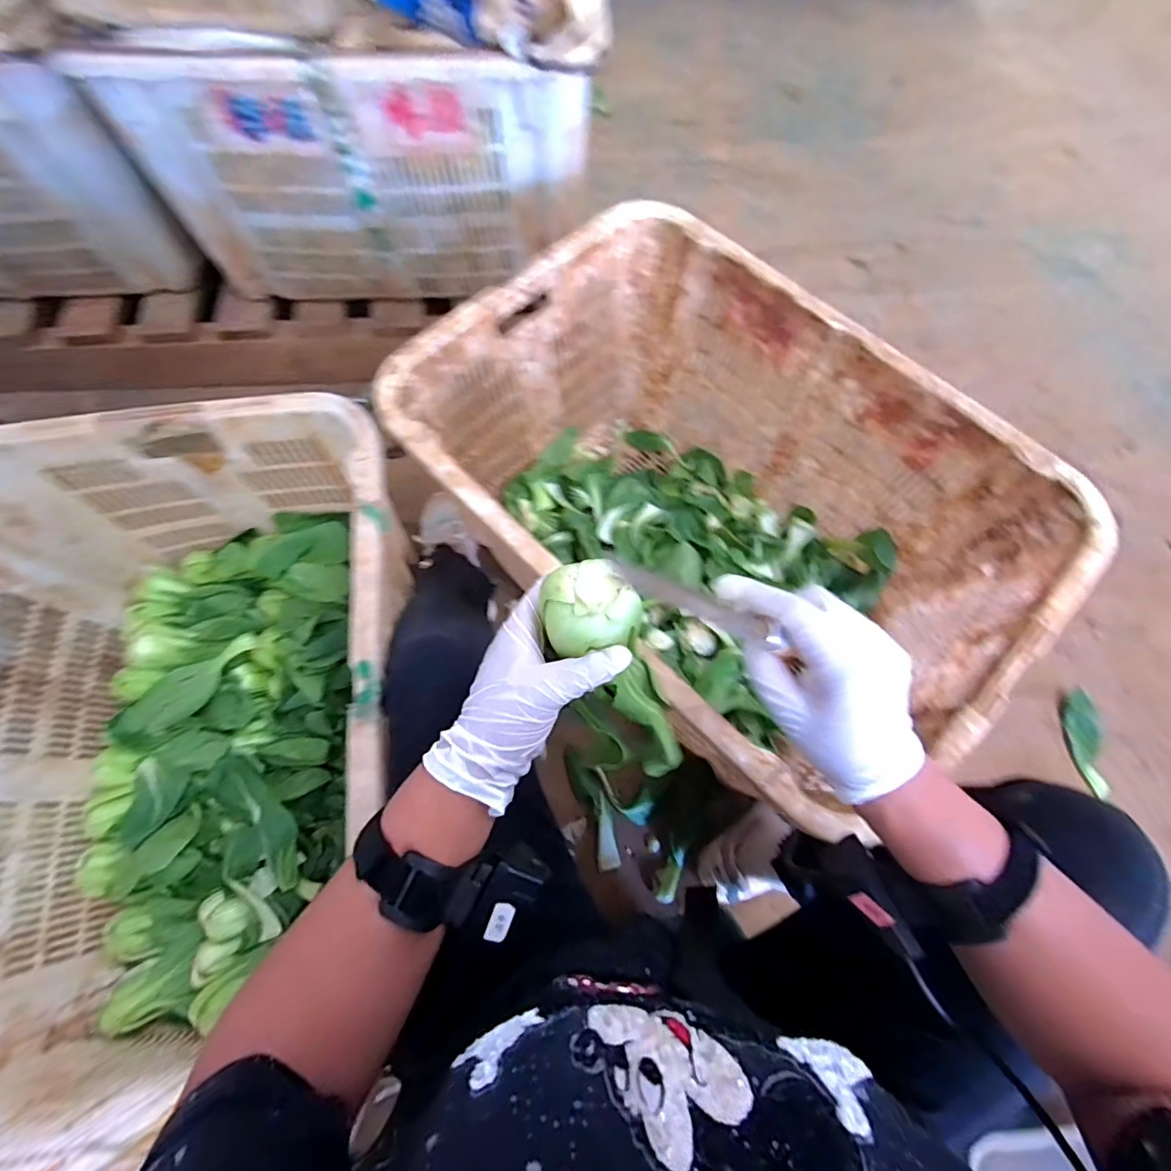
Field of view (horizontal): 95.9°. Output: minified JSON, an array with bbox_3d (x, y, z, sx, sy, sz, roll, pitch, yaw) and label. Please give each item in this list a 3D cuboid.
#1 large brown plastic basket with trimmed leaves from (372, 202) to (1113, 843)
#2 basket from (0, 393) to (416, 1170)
[{"bbox_3d":[0.146,-0.081,0.707,0.457,0.352,0.657,-41,75,-15],"label":"large brown plastic basket with trimmed leaves"},{"bbox_3d":[-0.411,0.167,0.582,0.467,0.306,0.650,-10,69,-5],"label":"basket"}]

